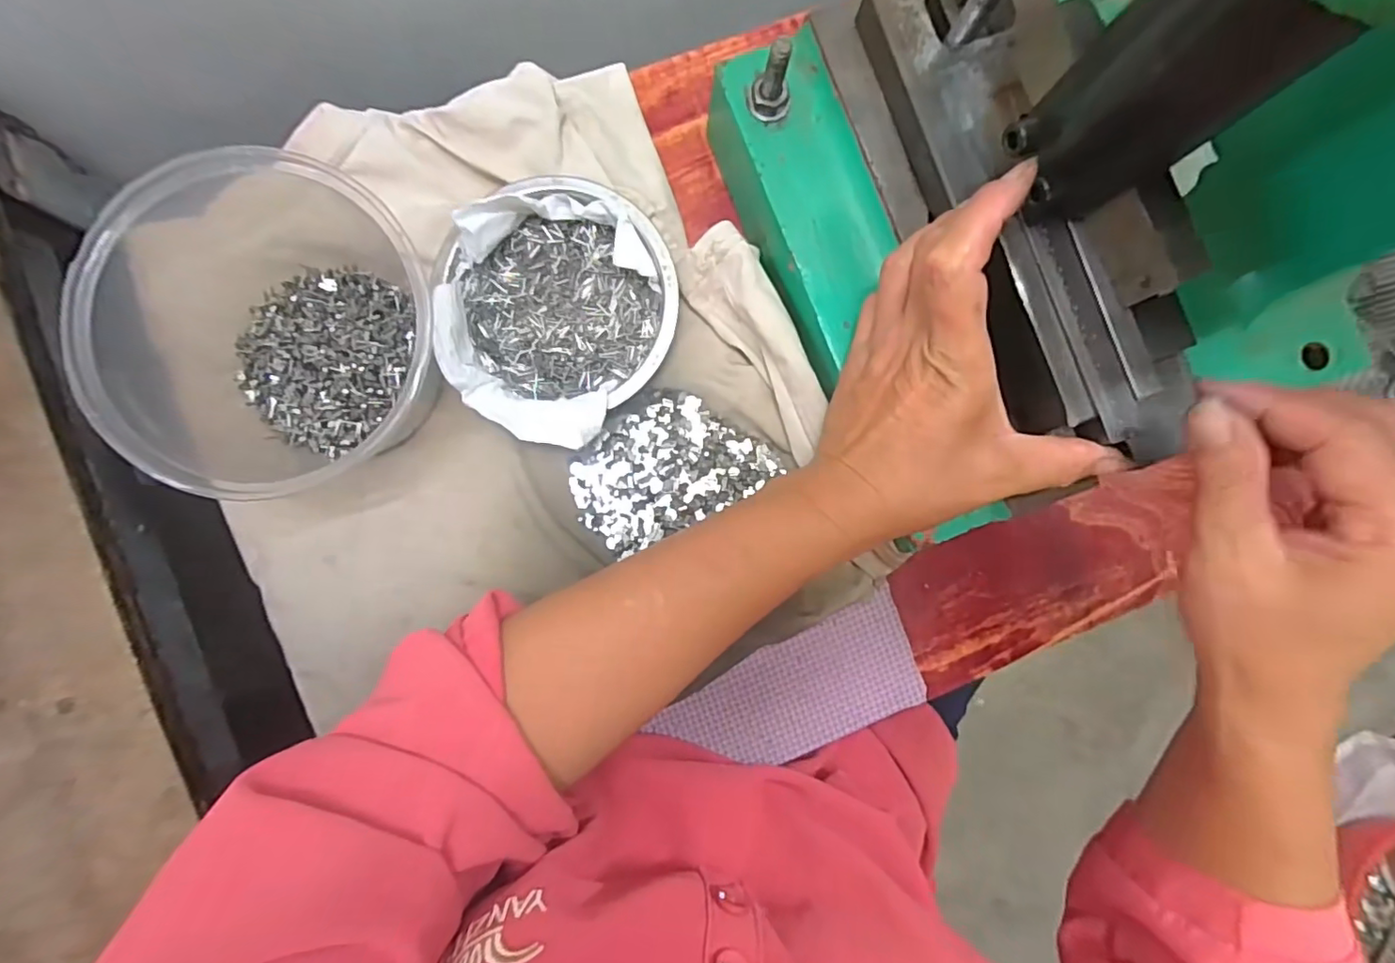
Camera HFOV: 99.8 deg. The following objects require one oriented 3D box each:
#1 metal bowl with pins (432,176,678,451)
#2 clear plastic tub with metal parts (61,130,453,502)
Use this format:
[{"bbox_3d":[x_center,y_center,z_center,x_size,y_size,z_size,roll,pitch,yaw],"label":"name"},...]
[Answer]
[{"bbox_3d":[-0.072,-0.089,0.299,0.118,0.036,0.123,0,87,-4],"label":"metal bowl with pins"},{"bbox_3d":[-0.185,-0.066,0.272,0.138,0.079,0.135,0,87,-4],"label":"clear plastic tub with metal parts"}]

